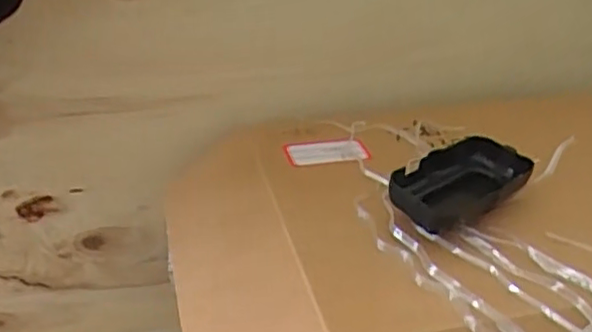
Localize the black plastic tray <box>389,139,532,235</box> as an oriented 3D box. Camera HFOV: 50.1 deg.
[{"bbox_3d":[0.113,0.013,0.431,0.055,0.028,0.108,28,40,36],"label":"black plastic tray"}]

